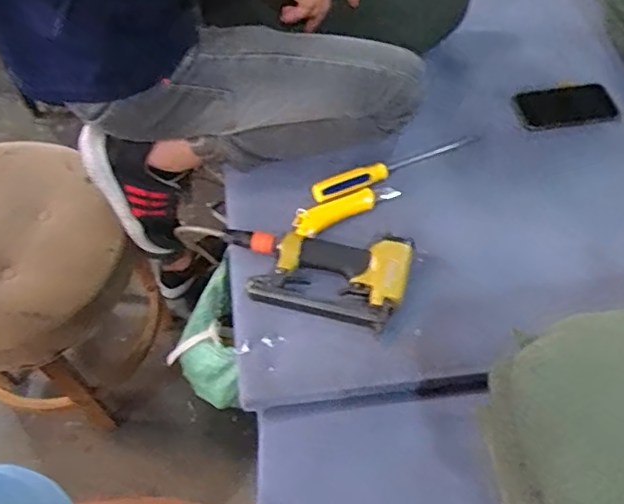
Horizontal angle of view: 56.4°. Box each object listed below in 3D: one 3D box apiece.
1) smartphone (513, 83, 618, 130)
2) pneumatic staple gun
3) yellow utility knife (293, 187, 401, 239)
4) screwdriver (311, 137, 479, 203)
[{"bbox_3d":[0.412,-0.237,0.949,0.155,0.010,0.076,-9,70,-1],"label":"smartphone"},{"bbox_3d":[0.001,0.029,0.756,0.253,0.039,0.125,7,59,2],"label":"pneumatic staple gun"},{"bbox_3d":[0.047,-0.067,0.830,0.165,0.019,0.044,-28,64,-17],"label":"yellow utility knife"},{"bbox_3d":[0.127,-0.132,0.869,0.278,0.023,0.033,-23,62,-15],"label":"screwdriver"}]

